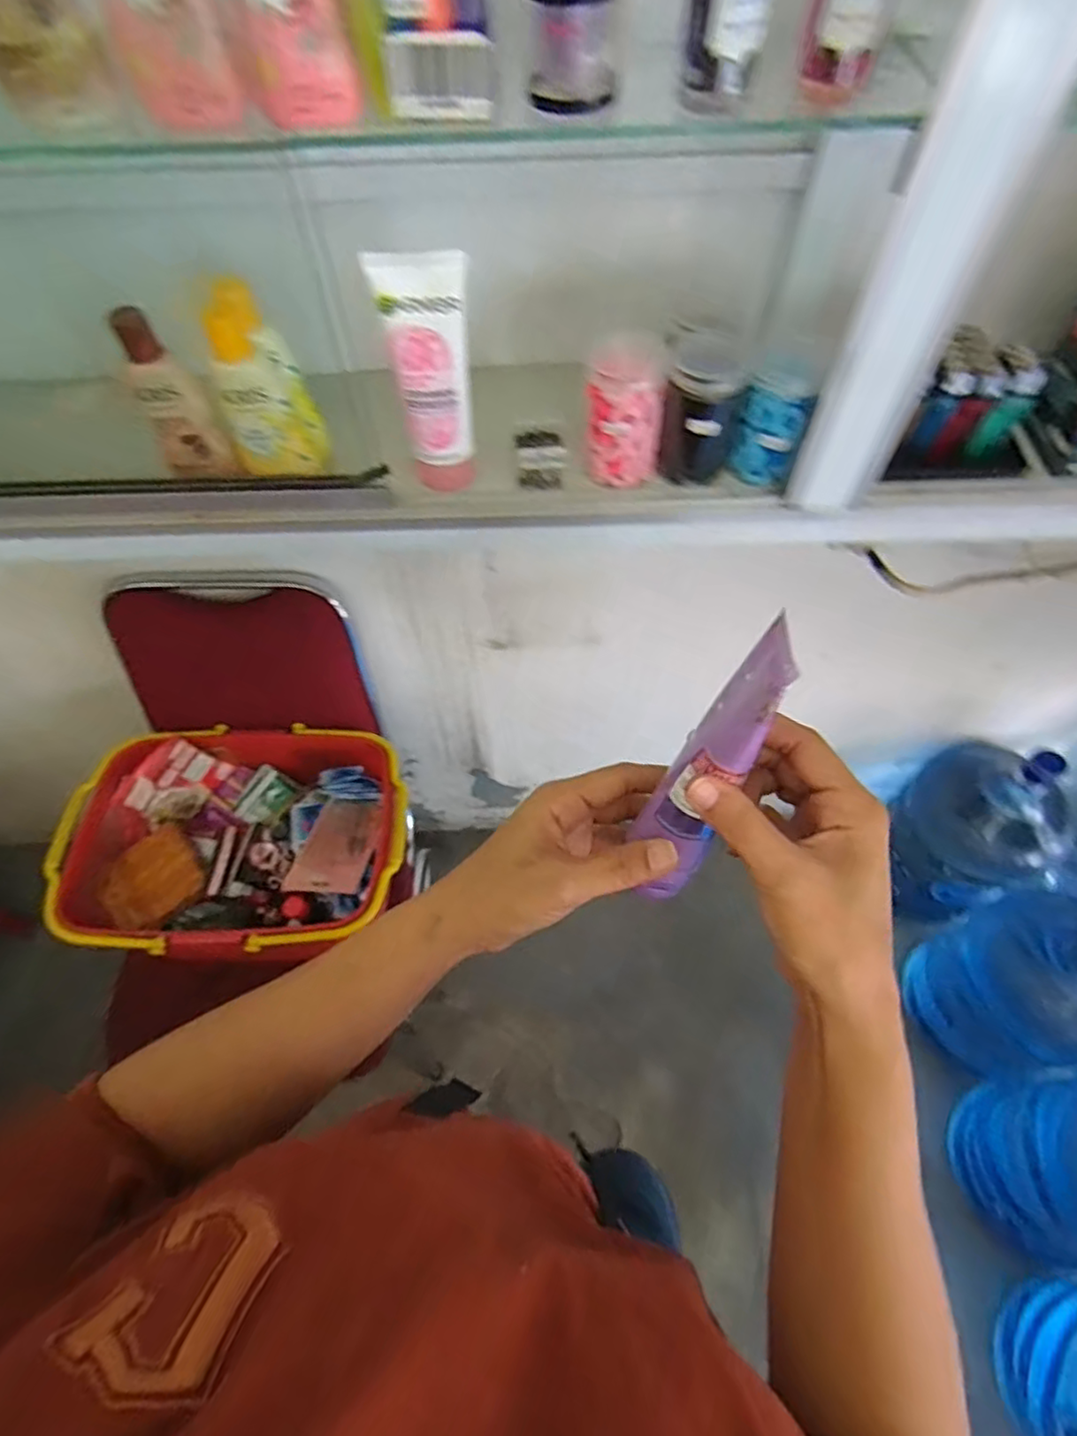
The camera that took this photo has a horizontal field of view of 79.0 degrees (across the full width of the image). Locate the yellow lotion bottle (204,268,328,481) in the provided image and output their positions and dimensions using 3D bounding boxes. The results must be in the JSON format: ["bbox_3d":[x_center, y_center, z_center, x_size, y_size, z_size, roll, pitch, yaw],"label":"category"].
[{"bbox_3d":[-0.186,-0.221,0.442,0.061,0.115,0.047,-18,59,-10],"label":"yellow lotion bottle"}]

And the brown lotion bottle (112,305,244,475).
[{"bbox_3d":[-0.241,-0.209,0.434,0.040,0.107,0.021,-30,62,-17],"label":"brown lotion bottle"}]

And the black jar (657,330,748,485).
[{"bbox_3d":[0.118,-0.218,0.471,0.050,0.085,0.053,11,59,8],"label":"black jar"}]

